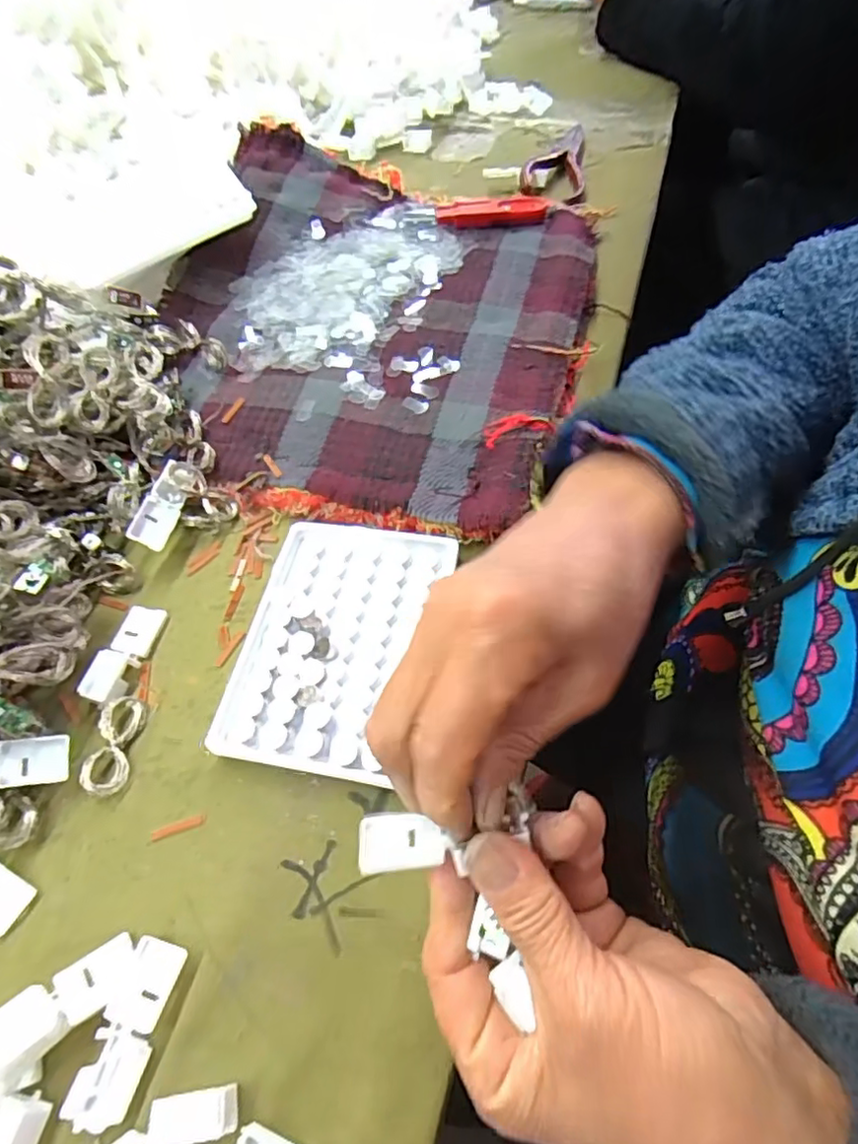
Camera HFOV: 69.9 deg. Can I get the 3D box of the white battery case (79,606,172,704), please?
[{"bbox_3d":[-0.155,0.040,0.312,0.020,0.009,0.055,12,49,8],"label":"white battery case"}]

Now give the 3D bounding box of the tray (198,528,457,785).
[{"bbox_3d":[-0.046,0.031,0.302,0.088,0.015,0.130,8,58,10],"label":"tray"}]

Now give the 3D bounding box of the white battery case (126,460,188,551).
[{"bbox_3d":[-0.149,-0.037,0.344,0.021,0.009,0.051,26,60,-18],"label":"white battery case"}]

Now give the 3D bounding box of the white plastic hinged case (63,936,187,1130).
[{"bbox_3d":[-0.109,0.167,0.225,0.020,0.013,0.055,10,58,11],"label":"white plastic hinged case"}]

